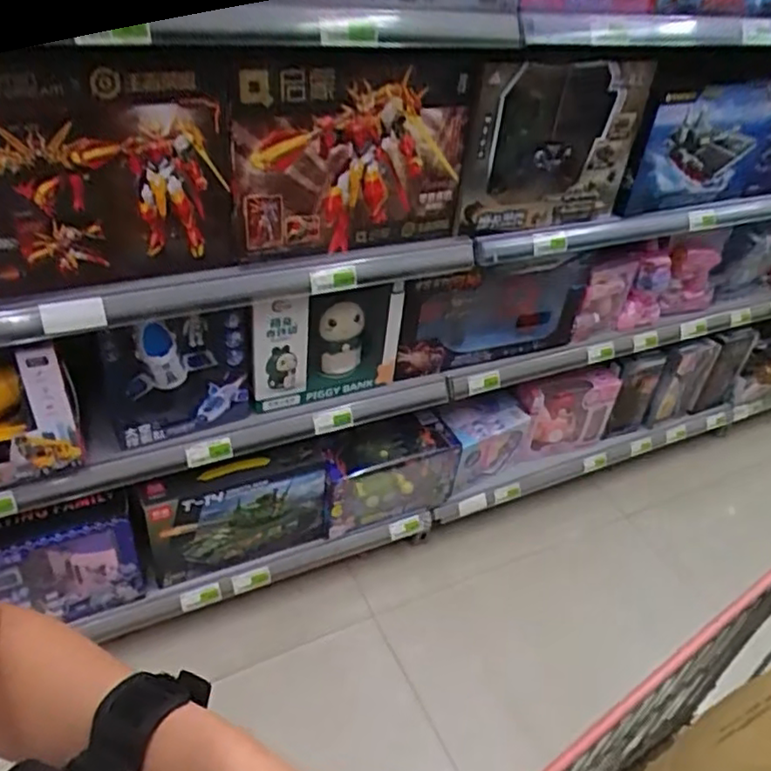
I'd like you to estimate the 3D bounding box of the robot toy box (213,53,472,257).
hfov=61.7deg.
[{"bbox_3d":[-0.033,-0.347,0.990,0.398,0.302,0.079,-20,47,-29],"label":"robot toy box"}]

